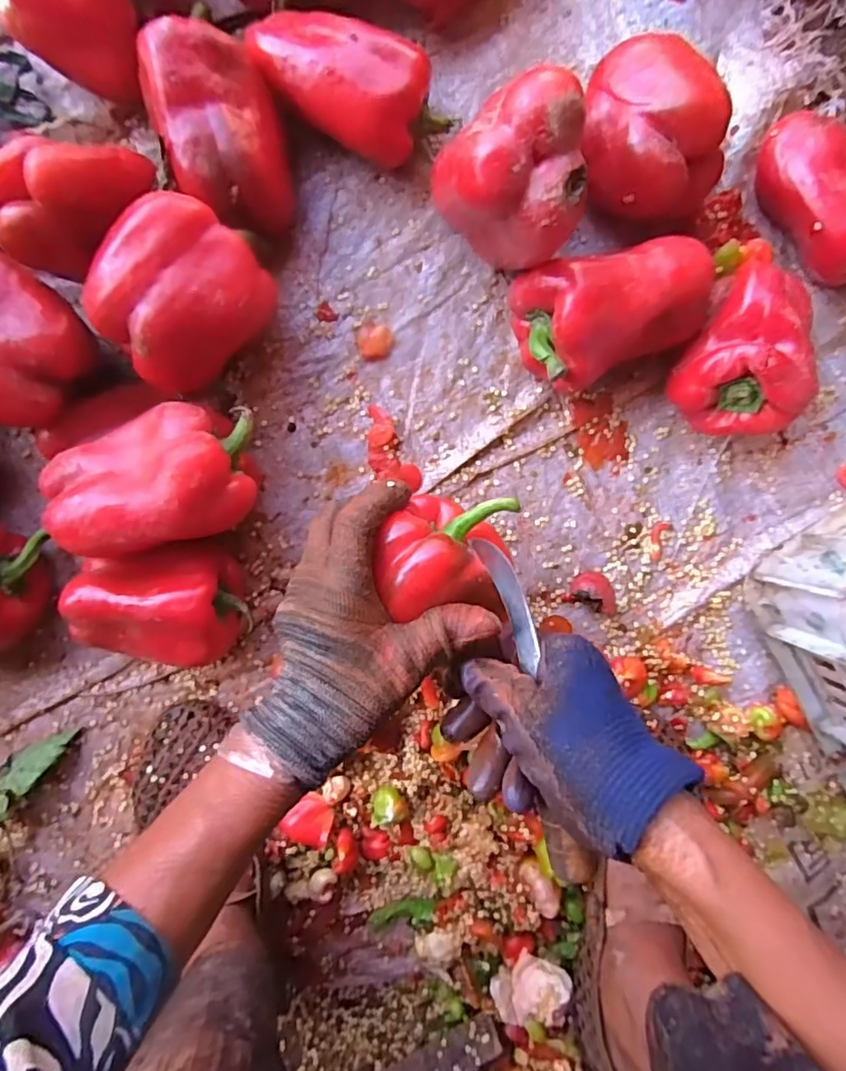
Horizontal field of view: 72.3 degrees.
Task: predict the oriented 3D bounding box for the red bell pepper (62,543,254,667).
[{"bbox_3d":[-0.184,0.050,0.406,0.110,0.067,0.084,-11,94,1],"label":"red bell pepper"}]

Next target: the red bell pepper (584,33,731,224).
[{"bbox_3d":[0.146,-0.264,0.386,0.085,0.080,0.095,1,94,0],"label":"red bell pepper"}]

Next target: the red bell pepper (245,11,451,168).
[{"bbox_3d":[-0.051,-0.295,0.387,0.129,0.063,0.069,25,94,-2],"label":"red bell pepper"}]

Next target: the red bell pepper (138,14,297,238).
[{"bbox_3d":[-0.132,-0.257,0.382,0.080,0.074,0.112,-16,94,1],"label":"red bell pepper"}]

